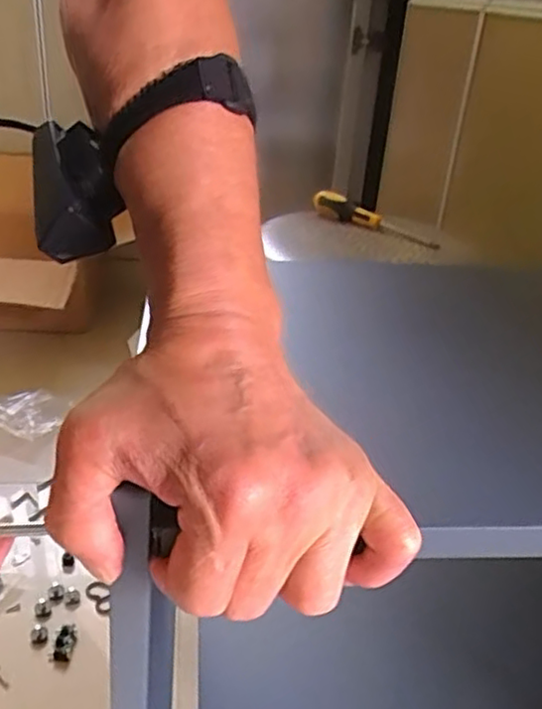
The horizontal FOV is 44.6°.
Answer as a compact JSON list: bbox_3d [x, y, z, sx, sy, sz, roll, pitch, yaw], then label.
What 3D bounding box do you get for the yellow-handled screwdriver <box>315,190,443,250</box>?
[{"bbox_3d":[0.139,-0.187,0.904,0.030,0.025,0.213,-22,39,-39],"label":"yellow-handled screwdriver"}]

